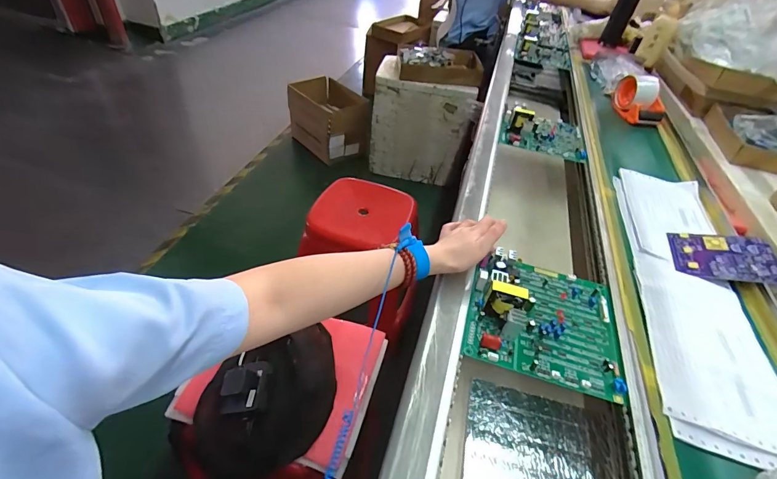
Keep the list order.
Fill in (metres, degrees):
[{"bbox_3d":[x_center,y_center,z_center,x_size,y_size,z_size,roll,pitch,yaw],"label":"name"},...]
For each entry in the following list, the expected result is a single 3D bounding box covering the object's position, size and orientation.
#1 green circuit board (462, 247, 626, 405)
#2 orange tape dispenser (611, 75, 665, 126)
[{"bbox_3d":[0.198,0.087,0.473,0.179,0.052,0.174,17,46,9],"label":"green circuit board"},{"bbox_3d":[0.619,-0.349,0.938,0.077,0.072,0.128,6,45,-2],"label":"orange tape dispenser"}]

